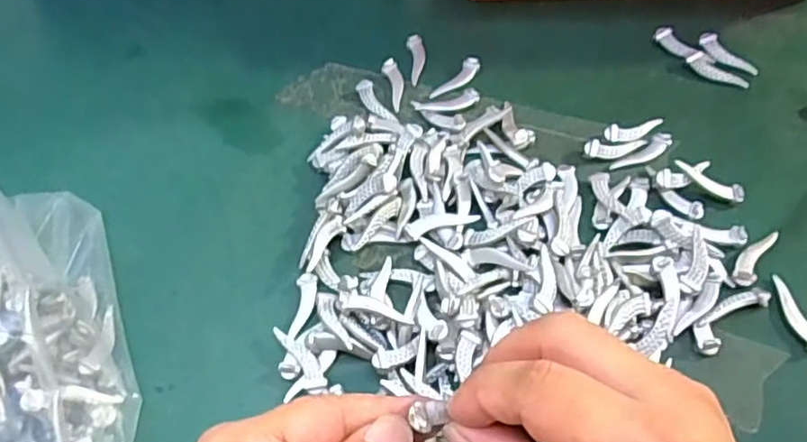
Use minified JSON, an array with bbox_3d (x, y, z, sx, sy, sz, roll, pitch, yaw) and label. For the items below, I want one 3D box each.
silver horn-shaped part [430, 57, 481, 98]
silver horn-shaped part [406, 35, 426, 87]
[{"bbox_3d":[0.033,-0.088,0.384,0.011,0.008,0.038,36,66,23],"label":"silver horn-shaped part"},{"bbox_3d":[0.009,-0.102,0.397,0.011,0.007,0.039,-6,57,-1],"label":"silver horn-shaped part"}]

